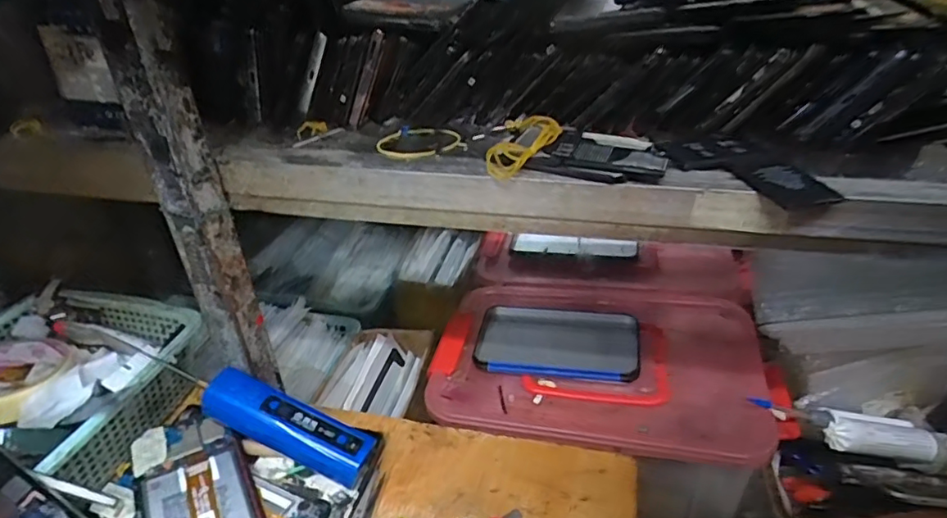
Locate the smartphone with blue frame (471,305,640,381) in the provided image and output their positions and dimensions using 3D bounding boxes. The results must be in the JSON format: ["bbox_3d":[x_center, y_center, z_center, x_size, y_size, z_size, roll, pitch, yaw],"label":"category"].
[{"bbox_3d":[0.085,0.086,0.590,0.164,0.017,0.097,1,39,14],"label":"smartphone with blue frame"}]

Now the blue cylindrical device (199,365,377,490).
[{"bbox_3d":[-0.140,0.126,0.429,0.130,0.032,0.031,25,37,5],"label":"blue cylindrical device"}]

